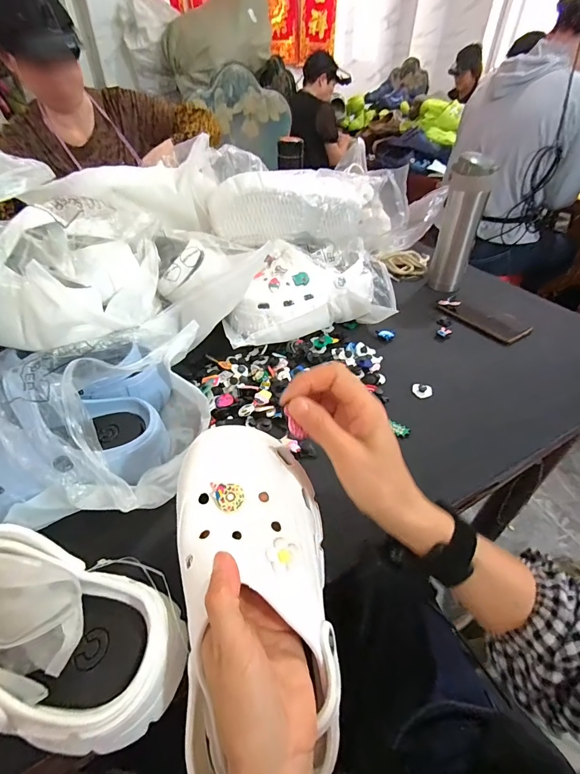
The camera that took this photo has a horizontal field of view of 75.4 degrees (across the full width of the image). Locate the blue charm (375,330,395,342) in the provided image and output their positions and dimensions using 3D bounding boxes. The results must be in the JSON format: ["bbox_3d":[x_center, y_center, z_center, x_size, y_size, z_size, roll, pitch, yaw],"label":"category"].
[{"bbox_3d":[0.157,-0.084,0.621,0.032,0.014,0.017,8,42,7],"label":"blue charm"}]

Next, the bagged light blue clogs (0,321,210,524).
[{"bbox_3d":[-0.249,0.036,0.379,0.319,0.127,0.205,-10,43,-12],"label":"bagged light blue clogs"}]

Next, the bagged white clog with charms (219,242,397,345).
[{"bbox_3d":[0.020,-0.158,0.609,0.274,0.092,0.169,-13,43,-15],"label":"bagged white clog with charms"}]

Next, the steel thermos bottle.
[{"bbox_3d":[0.317,-0.299,0.707,0.071,0.222,0.074,18,44,18],"label":"steel thermos bottle"}]

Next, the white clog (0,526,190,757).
[{"bbox_3d":[-0.194,0.151,0.240,0.247,0.084,0.099,6,42,5],"label":"white clog"}]

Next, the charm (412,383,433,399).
[{"bbox_3d":[0.183,0.005,0.521,0.027,0.013,0.016,18,44,18],"label":"charm"}]

